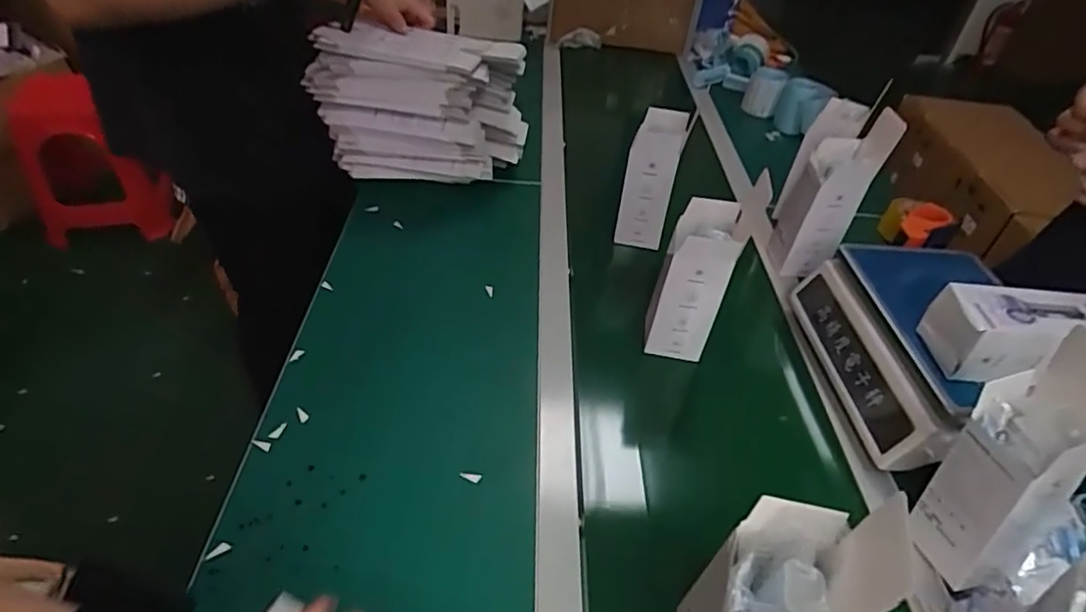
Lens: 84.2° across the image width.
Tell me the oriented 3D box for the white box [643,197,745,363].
[{"bbox_3d":[0.178,-0.026,0.729,0.077,0.187,0.096,14,43,9],"label":"white box"}]

